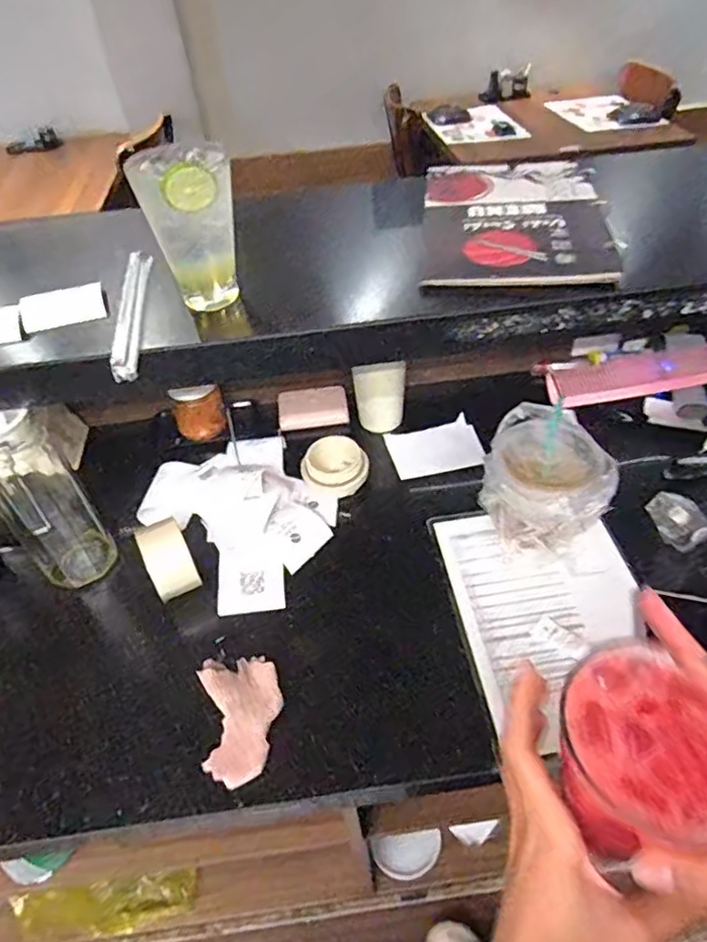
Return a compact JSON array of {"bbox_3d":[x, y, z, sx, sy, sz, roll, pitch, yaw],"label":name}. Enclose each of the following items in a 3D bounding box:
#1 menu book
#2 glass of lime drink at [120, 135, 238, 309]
[{"bbox_3d":[0.186,-0.291,0.683,0.203,0.029,0.309,2,46,7],"label":"menu book"},{"bbox_3d":[-0.151,-0.228,0.562,0.082,0.130,0.085,-18,47,-13],"label":"glass of lime drink"}]

